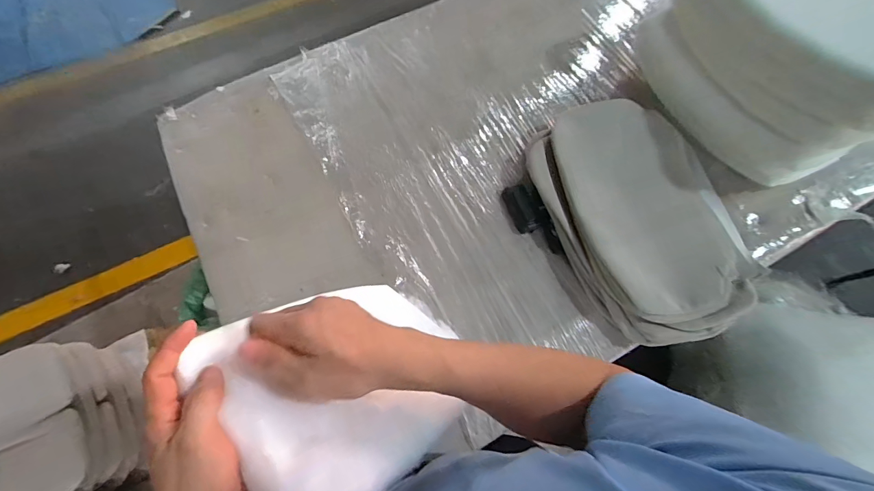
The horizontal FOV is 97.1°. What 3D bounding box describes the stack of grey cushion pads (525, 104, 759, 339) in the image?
[{"bbox_3d":[0.393,-0.078,0.785,0.312,0.097,0.527,-20,68,-8],"label":"stack of grey cushion pads"}]

